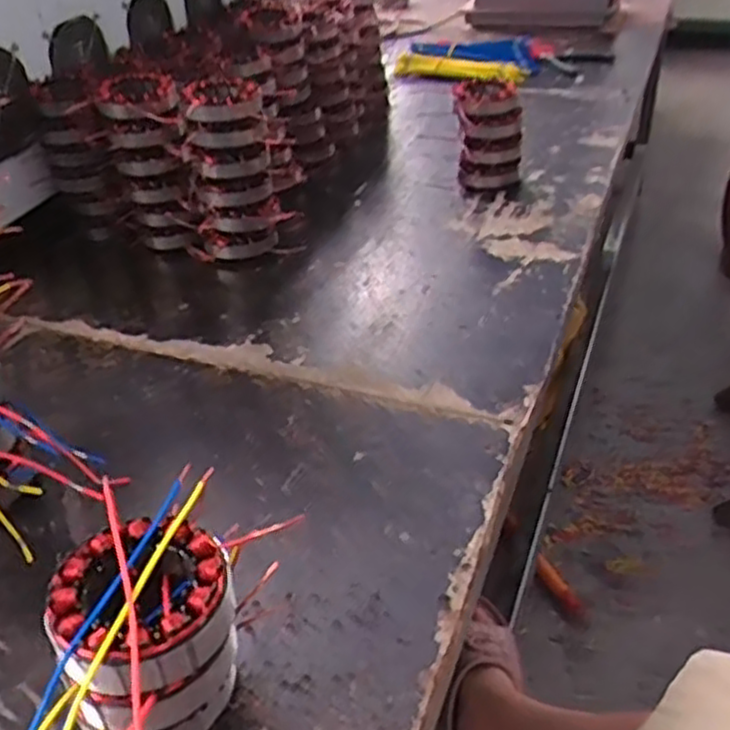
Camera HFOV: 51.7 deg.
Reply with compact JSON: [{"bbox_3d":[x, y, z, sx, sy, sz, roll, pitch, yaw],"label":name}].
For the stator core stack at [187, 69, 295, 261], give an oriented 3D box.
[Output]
[{"bbox_3d":[-0.141,-0.216,0.854,0.103,0.188,0.068,-4,35,-2],"label":"stator core stack"}]

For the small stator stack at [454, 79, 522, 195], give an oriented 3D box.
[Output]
[{"bbox_3d":[0.166,-0.306,1.021,0.090,0.133,0.089,4,35,11],"label":"small stator stack"}]

